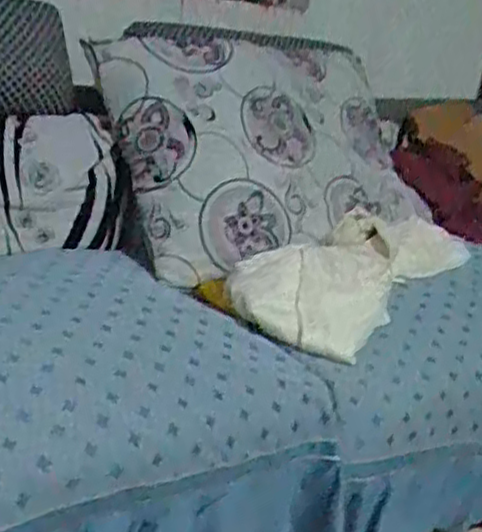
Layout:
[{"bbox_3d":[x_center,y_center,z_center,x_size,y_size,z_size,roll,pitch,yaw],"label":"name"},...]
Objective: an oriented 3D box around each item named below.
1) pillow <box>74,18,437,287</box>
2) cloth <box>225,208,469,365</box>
[{"bbox_3d":[0.087,-0.270,1.653,0.706,0.564,0.127,-5,-16,-34],"label":"pillow"},{"bbox_3d":[0.233,-0.013,1.485,0.274,0.068,0.582,41,42,17],"label":"cloth"}]

